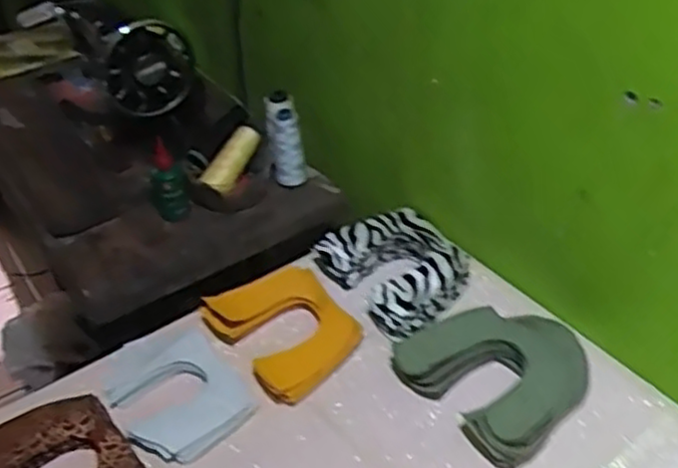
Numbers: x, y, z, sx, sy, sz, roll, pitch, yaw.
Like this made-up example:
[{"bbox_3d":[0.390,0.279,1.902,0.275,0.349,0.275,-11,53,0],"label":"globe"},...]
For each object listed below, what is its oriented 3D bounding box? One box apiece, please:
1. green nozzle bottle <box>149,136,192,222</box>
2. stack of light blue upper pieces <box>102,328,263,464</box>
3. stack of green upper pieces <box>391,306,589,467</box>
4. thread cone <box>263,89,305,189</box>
[{"bbox_3d":[-0.232,-0.071,1.002,0.046,0.102,0.039,-15,40,-12],"label":"green nozzle bottle"},{"bbox_3d":[-0.173,0.160,0.770,0.116,0.029,0.165,-29,44,-27],"label":"stack of light blue upper pieces"},{"bbox_3d":[0.170,0.134,0.763,0.177,0.039,0.172,-28,44,-26],"label":"stack of green upper pieces"},{"bbox_3d":[-0.076,-0.133,1.050,0.046,0.138,0.041,-11,15,-7],"label":"thread cone"}]

